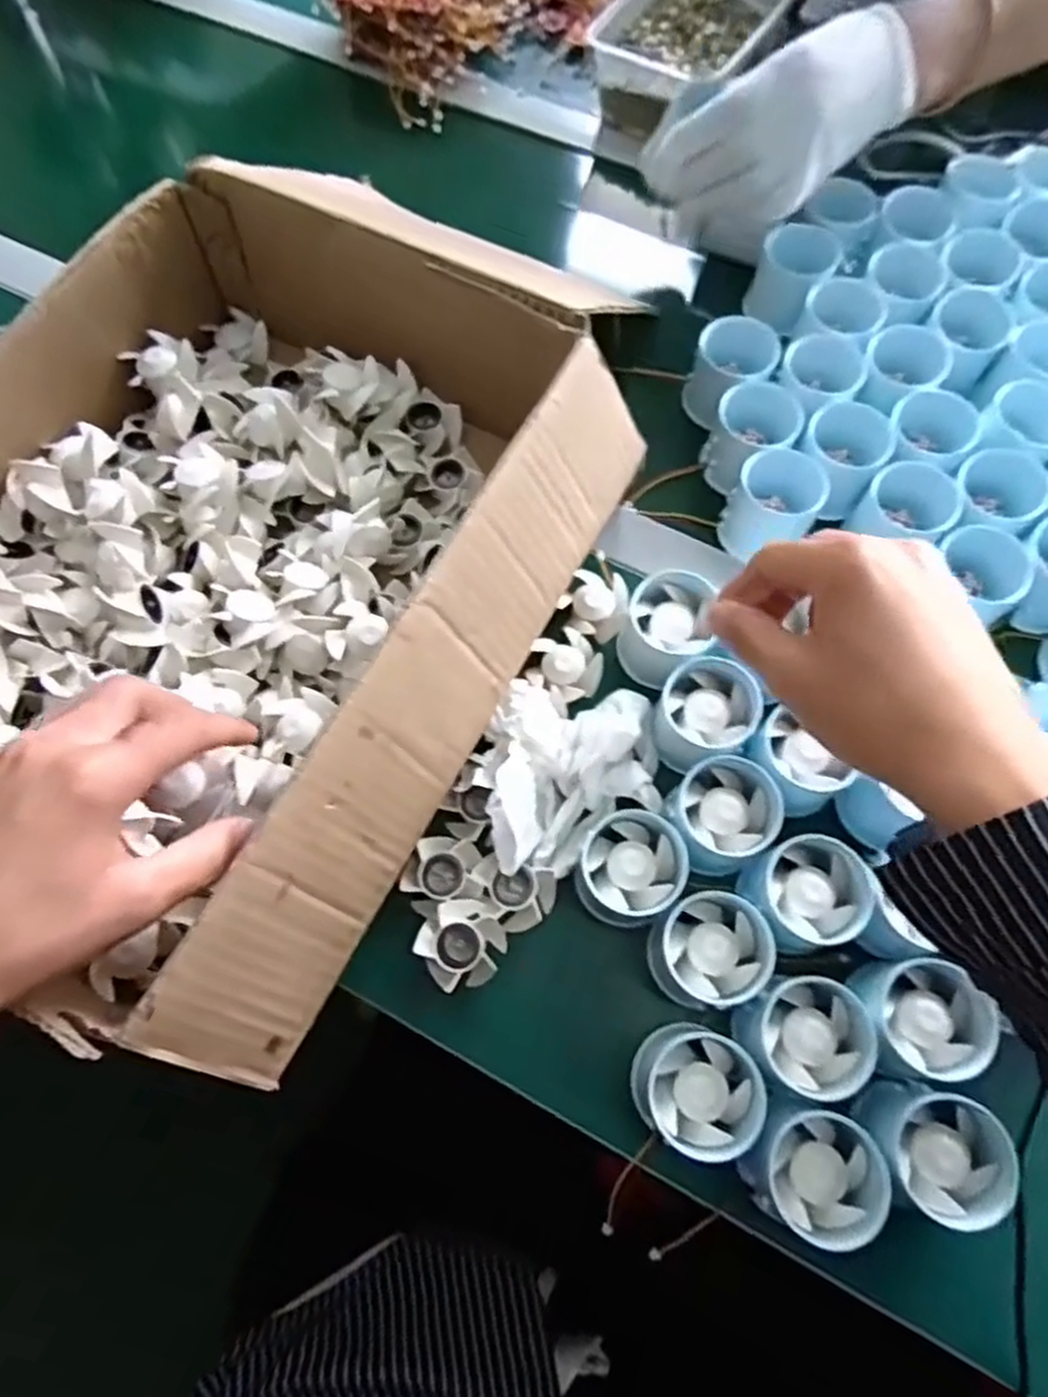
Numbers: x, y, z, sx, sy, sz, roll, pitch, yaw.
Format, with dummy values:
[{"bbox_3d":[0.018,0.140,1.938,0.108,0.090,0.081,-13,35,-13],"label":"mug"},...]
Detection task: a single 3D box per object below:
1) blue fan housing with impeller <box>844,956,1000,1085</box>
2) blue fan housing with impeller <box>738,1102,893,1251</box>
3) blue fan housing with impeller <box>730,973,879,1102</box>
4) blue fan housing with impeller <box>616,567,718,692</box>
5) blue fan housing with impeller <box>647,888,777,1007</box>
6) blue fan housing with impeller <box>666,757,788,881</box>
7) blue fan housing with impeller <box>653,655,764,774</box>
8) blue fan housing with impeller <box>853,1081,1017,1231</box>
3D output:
[{"bbox_3d":[0.186,0.154,0.378,0.055,0.049,0.052,5,68,2],"label":"blue fan housing with impeller"},{"bbox_3d":[0.129,0.212,0.354,0.051,0.040,0.049,0,68,0],"label":"blue fan housing with impeller"},{"bbox_3d":[0.132,0.161,0.378,0.053,0.048,0.049,0,68,0],"label":"blue fan housing with impeller"},{"bbox_3d":[0.085,-0.040,0.464,0.050,0.051,0.050,0,68,0],"label":"blue fan housing with impeller"},{"bbox_3d":[0.091,0.126,0.394,0.053,0.051,0.051,0,68,0],"label":"blue fan housing with impeller"},{"bbox_3d":[0.105,0.062,0.413,0.051,0.043,0.054,0,68,0],"label":"blue fan housing with impeller"},{"bbox_3d":[0.099,0.009,0.434,0.050,0.043,0.052,0,68,0],"label":"blue fan housing with impeller"},{"bbox_3d":[0.184,0.205,0.358,0.052,0.044,0.050,0,68,0],"label":"blue fan housing with impeller"}]

